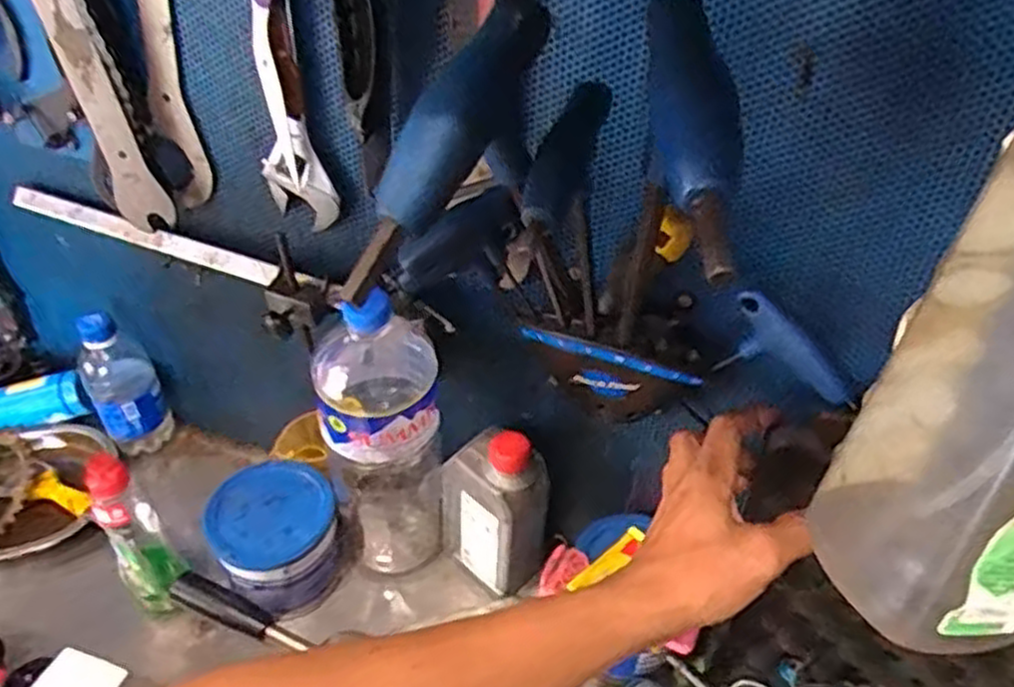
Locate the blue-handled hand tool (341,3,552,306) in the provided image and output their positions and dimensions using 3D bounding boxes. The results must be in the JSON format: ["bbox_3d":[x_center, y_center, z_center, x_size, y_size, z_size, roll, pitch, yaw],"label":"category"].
[{"bbox_3d":[-0.025,-0.077,0.304,0.019,0.028,0.137,27,80,27],"label":"blue-handled hand tool"}]

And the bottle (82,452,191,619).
[{"bbox_3d":[-0.307,0.163,0.645,0.052,0.162,0.058,-14,43,-18],"label":"bottle"}]

